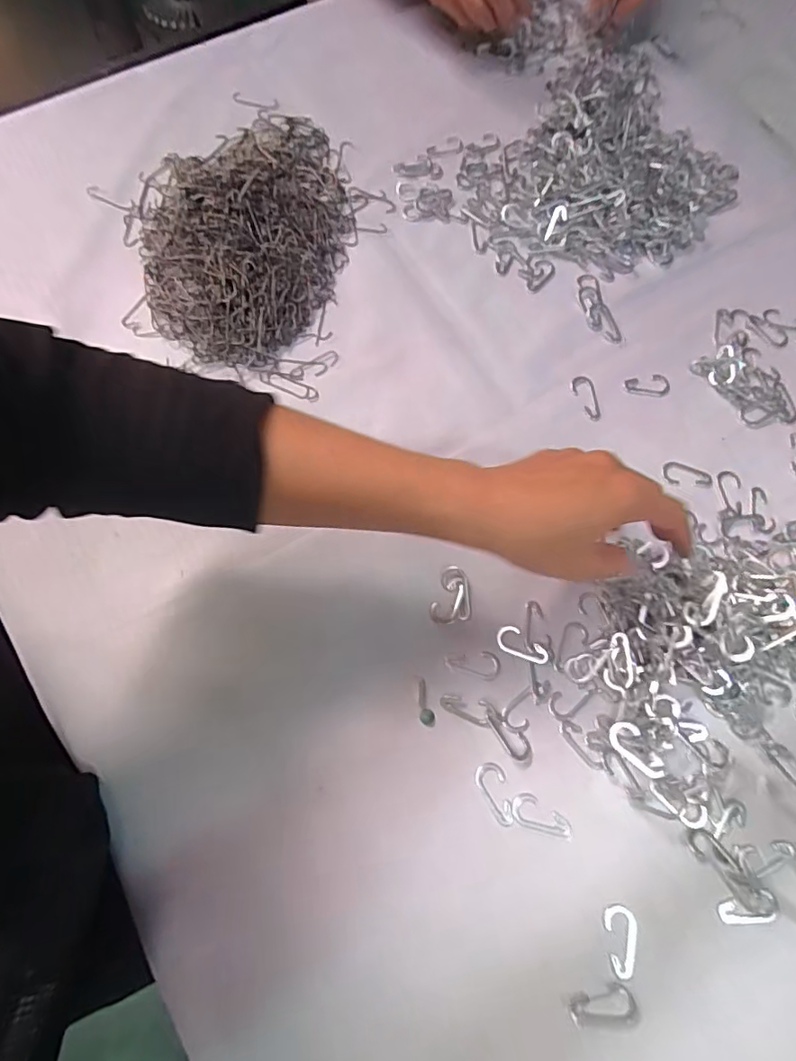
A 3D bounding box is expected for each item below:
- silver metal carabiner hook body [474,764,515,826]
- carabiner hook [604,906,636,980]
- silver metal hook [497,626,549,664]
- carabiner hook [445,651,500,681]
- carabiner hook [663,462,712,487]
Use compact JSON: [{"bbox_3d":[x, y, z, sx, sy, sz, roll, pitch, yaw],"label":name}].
[{"bbox_3d":[0.064,0.166,0.332,0.018,0.004,0.038,-28,76,-9],"label":"silver metal carabiner hook body"},{"bbox_3d":[0.135,0.245,0.312,0.019,0.004,0.036,-5,74,-3],"label":"carabiner hook"},{"bbox_3d":[0.085,0.079,0.358,0.036,0.004,0.018,35,76,8],"label":"silver metal hook"},{"bbox_3d":[0.051,0.092,0.353,0.037,0.004,0.019,-5,74,-3],"label":"carabiner hook"},{"bbox_3d":[0.219,-0.042,0.399,0.036,0.004,0.018,10,74,1],"label":"carabiner hook"}]

